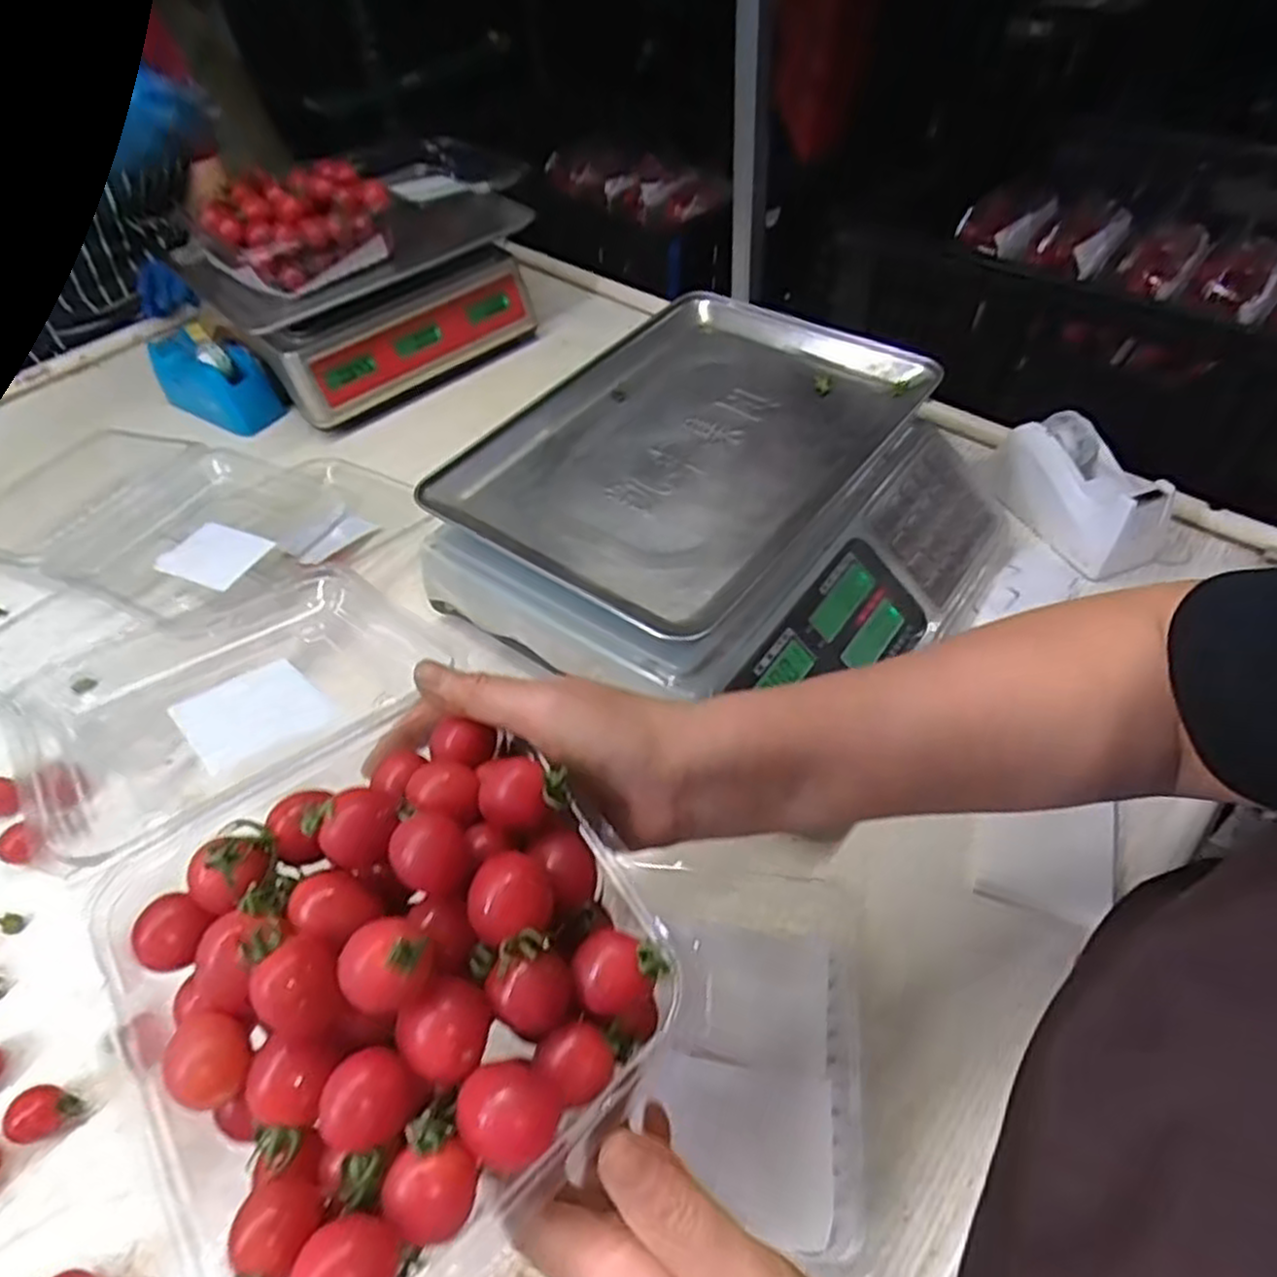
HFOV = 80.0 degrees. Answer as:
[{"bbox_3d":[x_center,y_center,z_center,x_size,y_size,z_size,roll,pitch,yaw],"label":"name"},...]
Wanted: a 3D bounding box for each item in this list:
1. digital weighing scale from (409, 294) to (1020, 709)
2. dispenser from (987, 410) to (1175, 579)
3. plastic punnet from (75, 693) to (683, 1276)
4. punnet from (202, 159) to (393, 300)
[{"bbox_3d":[0.067,-0.099,0.551,0.307,0.106,0.328,28,58,25],"label":"digital weighing scale"},{"bbox_3d":[0.360,-0.129,0.624,0.072,0.077,0.150,-22,52,-13],"label":"dispenser"},{"bbox_3d":[-0.088,0.111,0.264,0.166,0.048,0.166,-34,56,-22],"label":"plastic punnet"},{"bbox_3d":[-0.345,-0.418,0.761,0.157,0.067,0.148,-32,55,-20],"label":"punnet"}]

